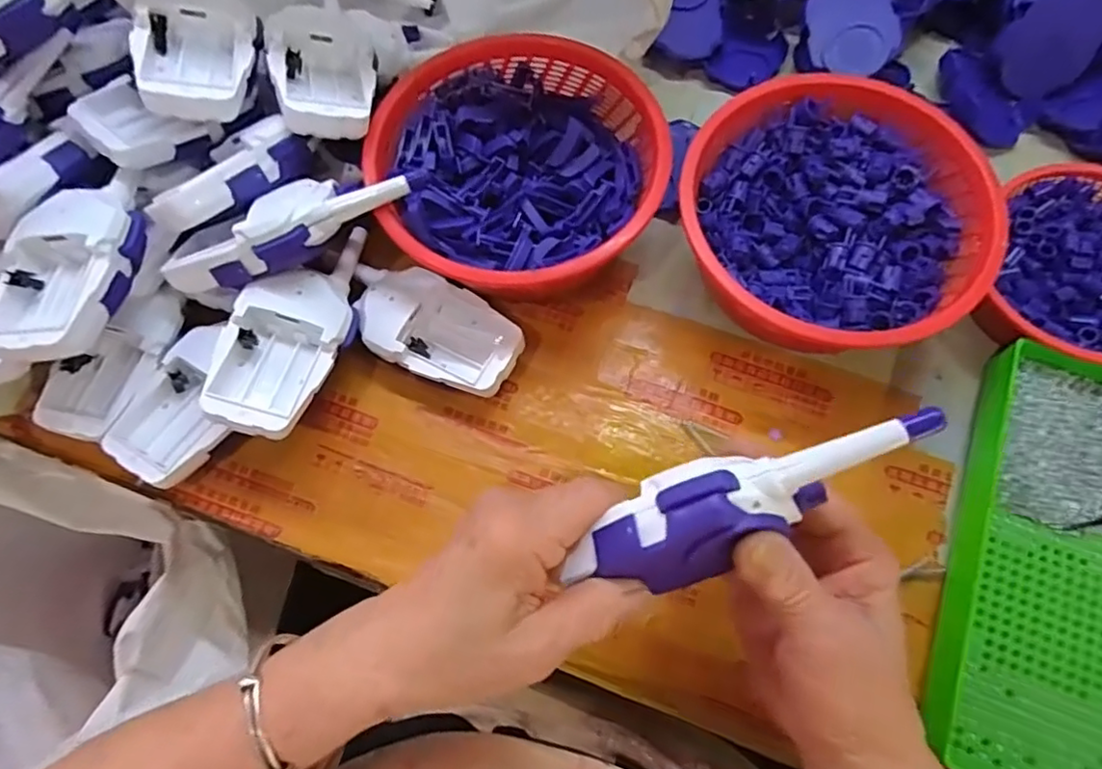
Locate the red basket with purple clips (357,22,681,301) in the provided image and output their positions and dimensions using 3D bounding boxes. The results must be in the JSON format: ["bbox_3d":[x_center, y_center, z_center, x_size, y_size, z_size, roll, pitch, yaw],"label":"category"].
[{"bbox_3d":[-0.019,-0.144,0.412,0.177,0.076,0.167,0,71,0],"label":"red basket with purple clips"}]

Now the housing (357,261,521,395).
[{"bbox_3d":[-0.078,-0.036,0.403,0.120,0.033,0.062,26,73,9],"label":"housing"}]

